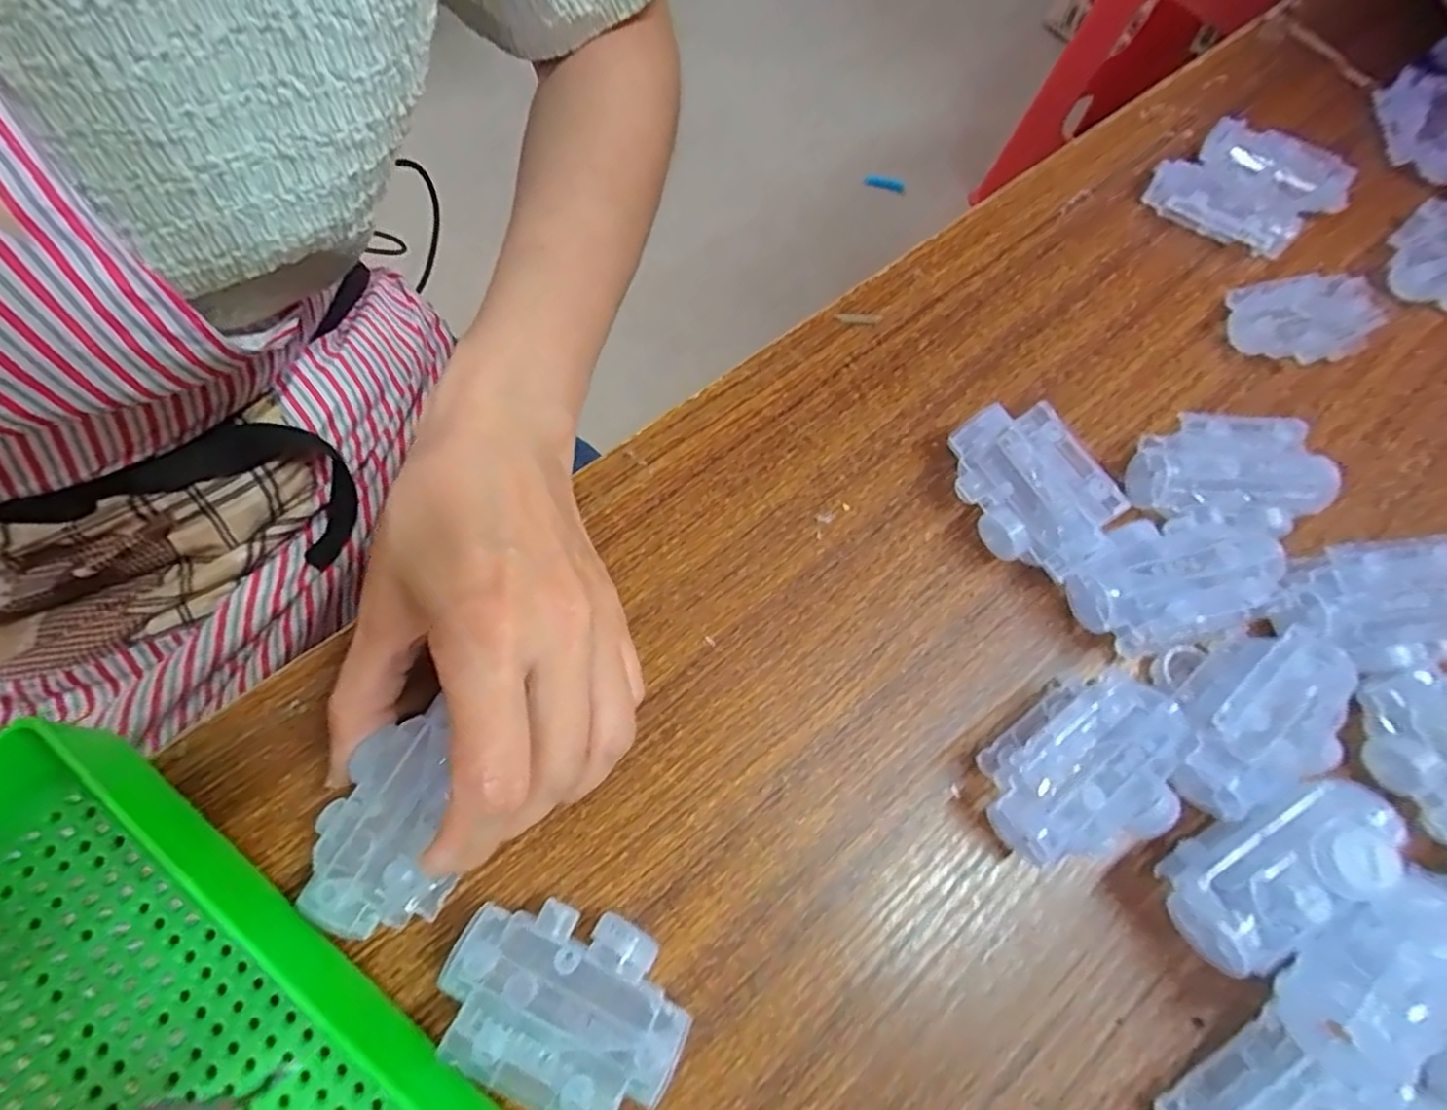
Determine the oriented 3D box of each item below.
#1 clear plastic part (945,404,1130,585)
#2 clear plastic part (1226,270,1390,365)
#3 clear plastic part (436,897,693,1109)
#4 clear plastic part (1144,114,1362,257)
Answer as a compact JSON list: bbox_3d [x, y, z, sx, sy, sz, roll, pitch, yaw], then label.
[{"bbox_3d":[0.117,-0.025,0.252,0.042,0.026,0.067,-27,73,-12],"label":"clear plastic part"},{"bbox_3d":[0.270,-0.110,0.307,0.069,0.014,0.038,-4,70,-4],"label":"clear plastic part"},{"bbox_3d":[-0.045,0.130,0.194,0.069,0.028,0.046,25,71,7],"label":"clear plastic part"},{"bbox_3d":[0.265,-0.187,0.331,0.076,0.019,0.078,40,72,16],"label":"clear plastic part"}]

